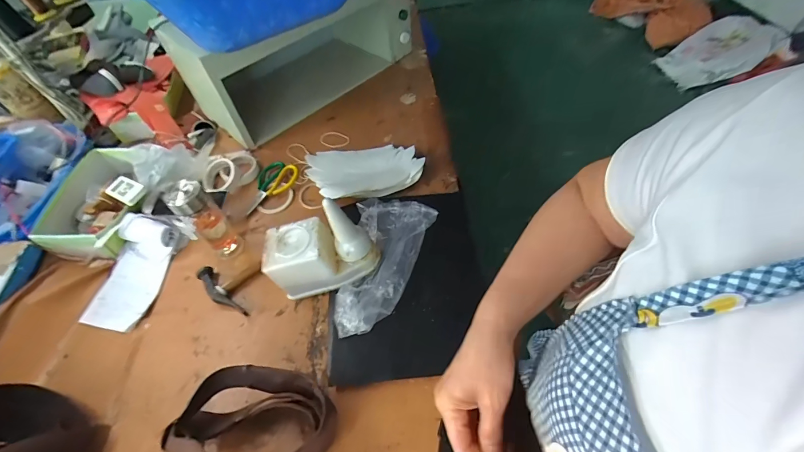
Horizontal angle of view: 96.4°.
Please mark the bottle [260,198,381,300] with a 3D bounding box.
[{"bbox_3d":[-0.158,0.044,0.703,0.210,0.185,0.096,-11,53,-4],"label":"bottle"}]

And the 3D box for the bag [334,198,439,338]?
[{"bbox_3d":[-0.059,0.070,0.747,0.167,0.058,0.319,18,57,17],"label":"bag"}]

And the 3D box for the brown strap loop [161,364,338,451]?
[{"bbox_3d":[-0.226,0.305,0.561,0.250,0.120,0.165,11,55,12],"label":"brown strap loop"}]

